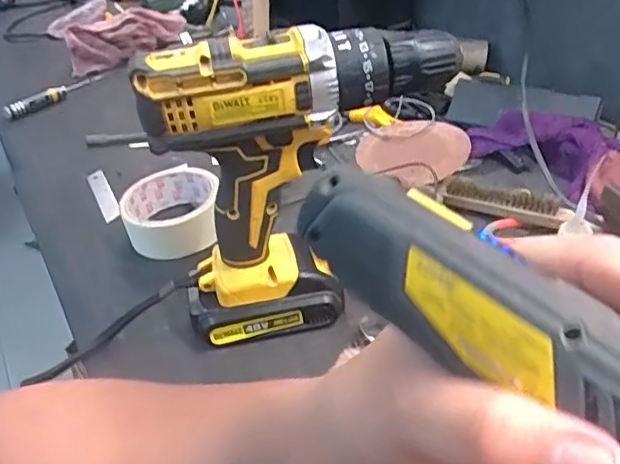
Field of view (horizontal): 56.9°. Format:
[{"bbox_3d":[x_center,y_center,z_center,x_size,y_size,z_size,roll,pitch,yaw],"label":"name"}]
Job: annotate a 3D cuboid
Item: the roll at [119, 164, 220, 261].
[{"bbox_3d":[-0.123,-0.015,0.518,0.087,0.046,0.098,-8,37,-5],"label":"roll"}]

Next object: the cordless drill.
[{"bbox_3d":[0.000,-0.034,0.385,0.197,0.201,0.062,-18,39,-17],"label":"cordless drill"}]

